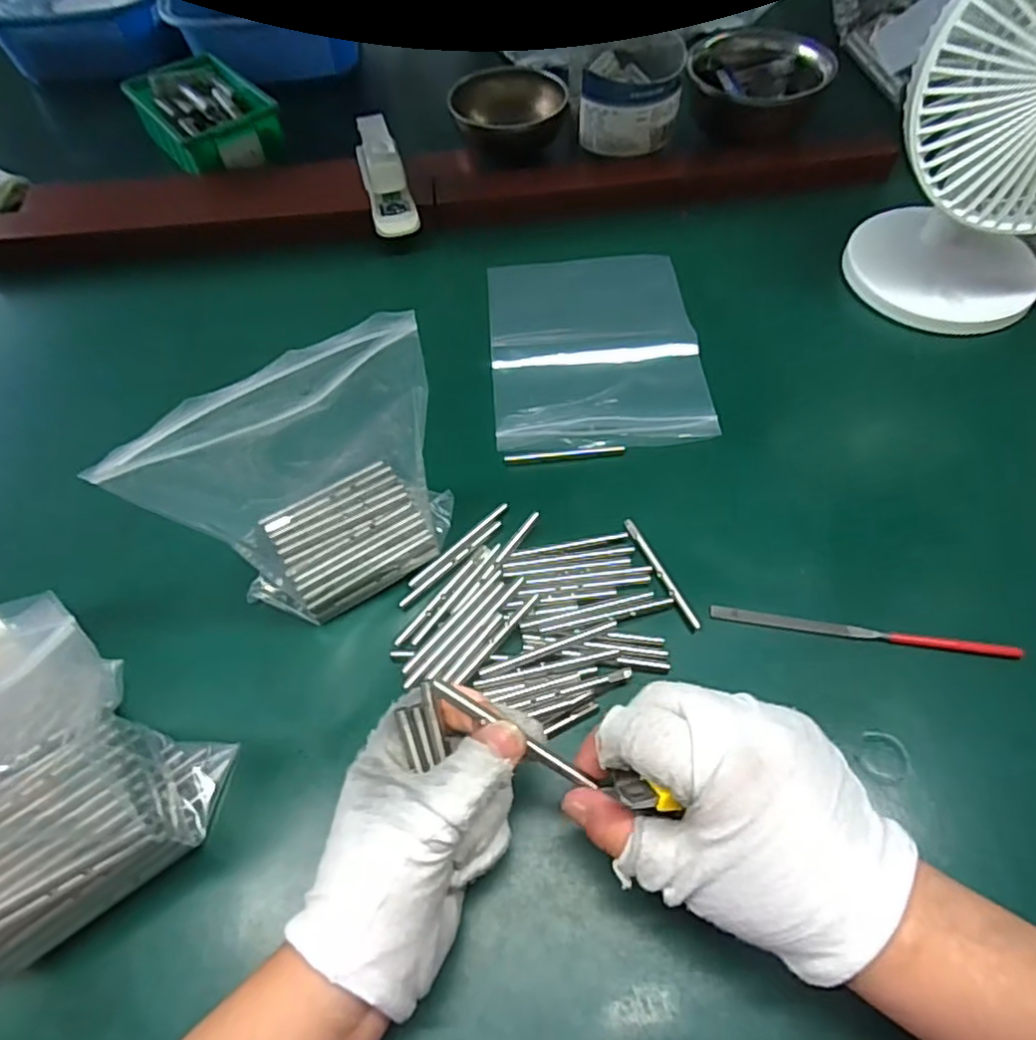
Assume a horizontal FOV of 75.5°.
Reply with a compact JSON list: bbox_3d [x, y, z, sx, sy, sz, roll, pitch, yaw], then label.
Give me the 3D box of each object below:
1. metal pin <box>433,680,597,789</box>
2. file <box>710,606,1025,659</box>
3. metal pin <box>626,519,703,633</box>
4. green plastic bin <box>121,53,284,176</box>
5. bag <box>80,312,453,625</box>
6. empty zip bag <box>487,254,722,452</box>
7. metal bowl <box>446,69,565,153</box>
[{"bbox_3d":[-0.001,0.087,0.272,0.074,0.004,0.005,33,63,5],"label":"metal pin"},{"bbox_3d":[0.187,0.061,0.364,0.158,0.006,0.008,8,58,7],"label":"file"},{"bbox_3d":[0.083,0.030,0.388,0.006,0.004,0.077,-22,60,-12],"label":"metal pin"},{"bbox_3d":[-0.296,-0.383,0.631,0.104,0.041,0.137,-32,62,-17],"label":"green plastic bin"},{"bbox_3d":[-0.106,-0.020,0.338,0.142,0.152,0.071,-27,61,-15],"label":"bag"},{"bbox_3d":[0.055,-0.134,0.496,0.147,0.005,0.202,-3,58,0],"label":"empty zip bag"},{"bbox_3d":[-0.009,-0.385,0.635,0.104,0.056,0.104,-1,58,1],"label":"metal bowl"}]

